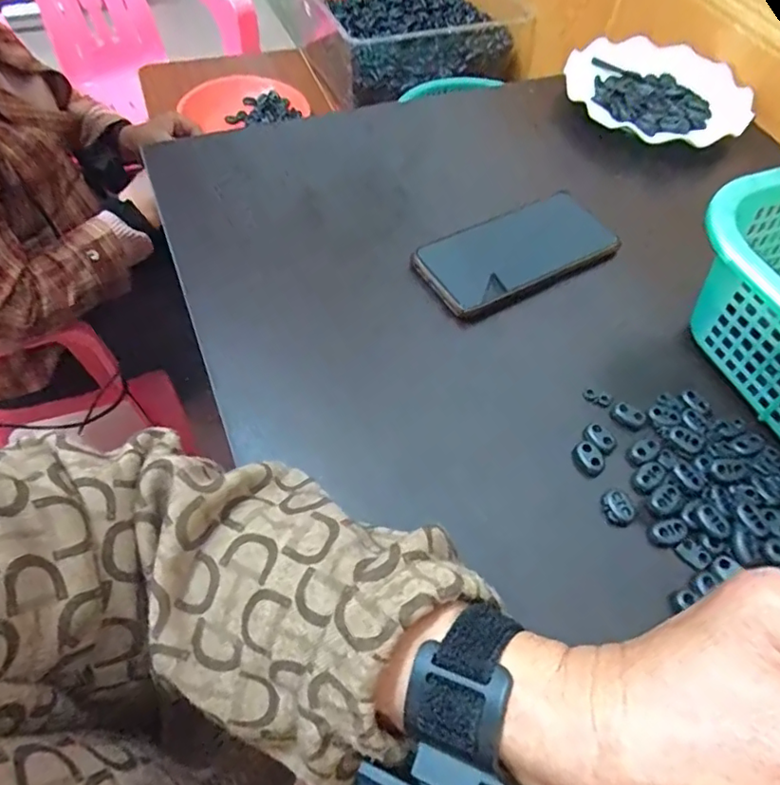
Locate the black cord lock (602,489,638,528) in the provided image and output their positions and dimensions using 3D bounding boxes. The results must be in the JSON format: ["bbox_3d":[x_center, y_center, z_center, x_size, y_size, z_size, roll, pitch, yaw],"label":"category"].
[{"bbox_3d":[0.136,0.069,0.338,0.015,0.010,0.021,-27,63,-21],"label":"black cord lock"}]

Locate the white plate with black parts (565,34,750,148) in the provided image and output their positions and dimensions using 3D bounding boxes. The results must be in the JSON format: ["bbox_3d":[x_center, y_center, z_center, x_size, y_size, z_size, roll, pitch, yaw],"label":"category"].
[{"bbox_3d":[0.256,-0.299,0.557,0.170,0.017,0.157,2,56,-4],"label":"white plate with black parts"}]

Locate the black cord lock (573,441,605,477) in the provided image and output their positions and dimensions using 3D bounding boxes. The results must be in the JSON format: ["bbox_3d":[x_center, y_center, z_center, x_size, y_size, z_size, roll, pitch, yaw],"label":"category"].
[{"bbox_3d":[0.125,0.042,0.356,0.013,0.012,0.021,-28,63,-21],"label":"black cord lock"}]

